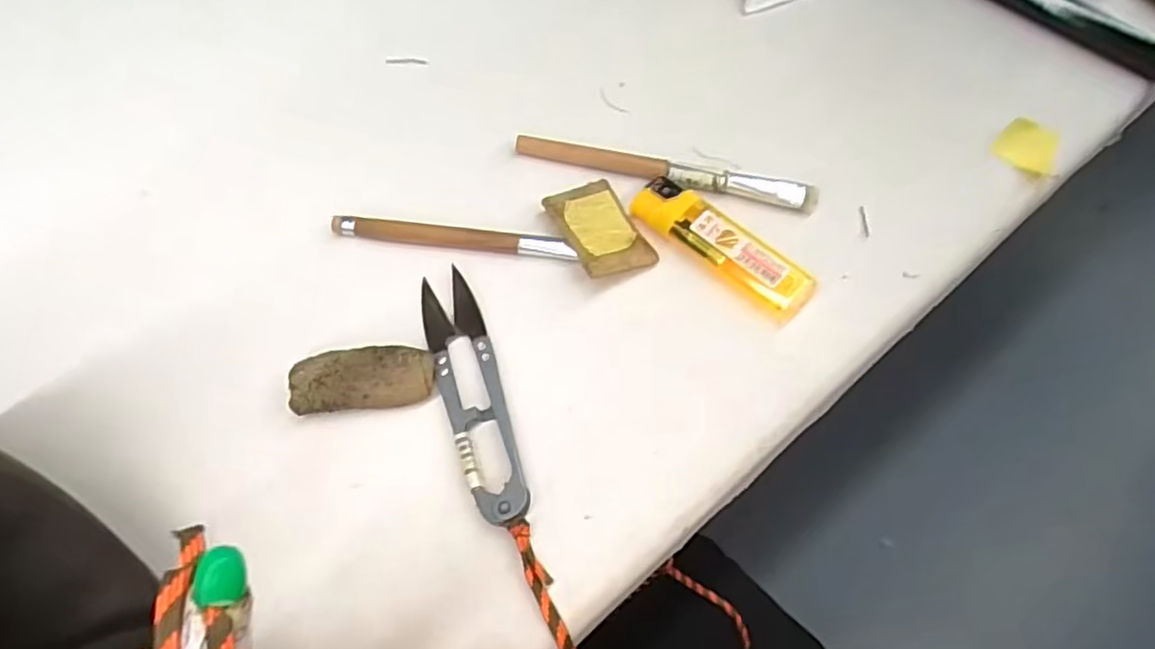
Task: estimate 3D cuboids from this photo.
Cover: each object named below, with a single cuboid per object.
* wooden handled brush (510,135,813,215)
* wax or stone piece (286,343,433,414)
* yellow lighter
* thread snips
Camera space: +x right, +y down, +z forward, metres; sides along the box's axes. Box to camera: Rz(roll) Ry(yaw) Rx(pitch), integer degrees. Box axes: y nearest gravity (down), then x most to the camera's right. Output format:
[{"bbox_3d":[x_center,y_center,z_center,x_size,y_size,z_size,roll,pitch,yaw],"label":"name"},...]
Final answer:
[{"bbox_3d":[0.037,-0.067,0.286,0.128,0.009,0.011,15,65,9],"label":"wooden handled brush"},{"bbox_3d":[-0.079,0.021,0.245,0.051,0.013,0.021,-5,63,-1],"label":"wax or stone piece"},{"bbox_3d":[0.058,-0.033,0.266,0.078,0.011,0.021,38,70,18],"label":"yellow lighter"},{"bbox_3d":[-0.039,0.023,0.245,0.022,0.007,0.101,-18,64,-8],"label":"thread snips"}]

